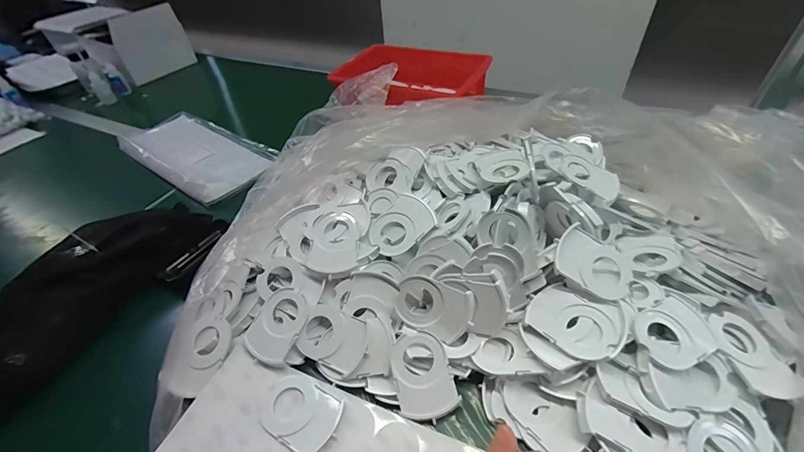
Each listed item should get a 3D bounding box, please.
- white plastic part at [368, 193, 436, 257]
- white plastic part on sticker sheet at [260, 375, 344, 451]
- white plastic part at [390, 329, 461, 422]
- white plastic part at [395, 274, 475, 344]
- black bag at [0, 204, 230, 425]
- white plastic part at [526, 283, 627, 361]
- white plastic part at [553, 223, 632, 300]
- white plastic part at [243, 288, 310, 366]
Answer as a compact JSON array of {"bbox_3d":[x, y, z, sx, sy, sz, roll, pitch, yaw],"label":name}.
[{"bbox_3d":[-0.001,0.001,0.416,0.057,0.008,0.073,41,84,23],"label":"white plastic part"},{"bbox_3d":[-0.096,0.175,0.340,0.079,0.010,0.056,23,51,27],"label":"white plastic part on sticker sheet"},{"bbox_3d":[0.019,0.141,0.343,0.055,0.004,0.078,-20,68,5],"label":"white plastic part"},{"bbox_3d":[0.031,0.083,0.363,0.075,0.056,0.008,16,12,17],"label":"white plastic part"},{"bbox_3d":[-0.392,0.078,0.458,0.133,0.072,0.330,22,51,27],"label":"black bag"},{"bbox_3d":[0.162,0.089,0.338,0.078,0.004,0.060,22,62,29],"label":"white plastic part"},{"bbox_3d":[0.189,0.037,0.355,0.079,0.007,0.055,32,73,2],"label":"white plastic part"},{"bbox_3d":[-0.134,0.107,0.392,0.056,0.006,0.075,30,78,21],"label":"white plastic part"}]

